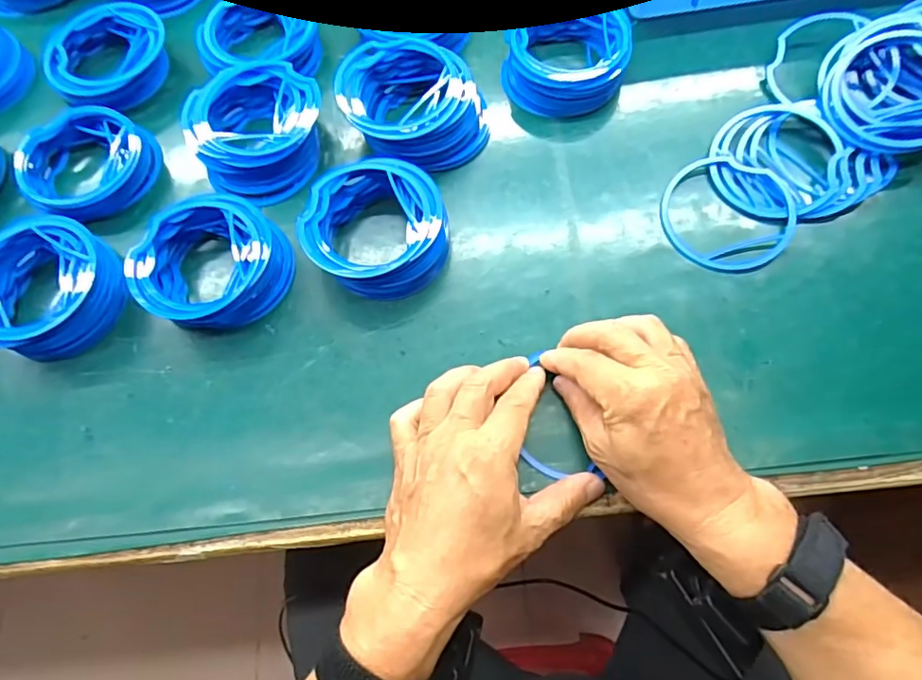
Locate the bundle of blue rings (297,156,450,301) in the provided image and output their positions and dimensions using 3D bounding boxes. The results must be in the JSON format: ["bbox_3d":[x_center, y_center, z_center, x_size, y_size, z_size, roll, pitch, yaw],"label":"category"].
[{"bbox_3d":[-0.062,-0.082,0.412,0.104,0.035,0.098,-1,69,3],"label":"bundle of blue rings"}]

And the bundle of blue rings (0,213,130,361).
[{"bbox_3d":[-0.301,-0.037,0.408,0.102,0.037,0.098,-1,69,3],"label":"bundle of blue rings"}]

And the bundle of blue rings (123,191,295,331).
[{"bbox_3d":[-0.180,-0.055,0.409,0.094,0.032,0.097,-1,69,3],"label":"bundle of blue rings"}]

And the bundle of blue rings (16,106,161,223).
[{"bbox_3d":[-0.302,-0.145,0.453,0.088,0.031,0.096,36,75,15],"label":"bundle of blue rings"}]

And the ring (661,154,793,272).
[{"bbox_3d":[0.198,-0.097,0.418,0.092,0.010,0.097,-1,69,3],"label":"ring"}]

